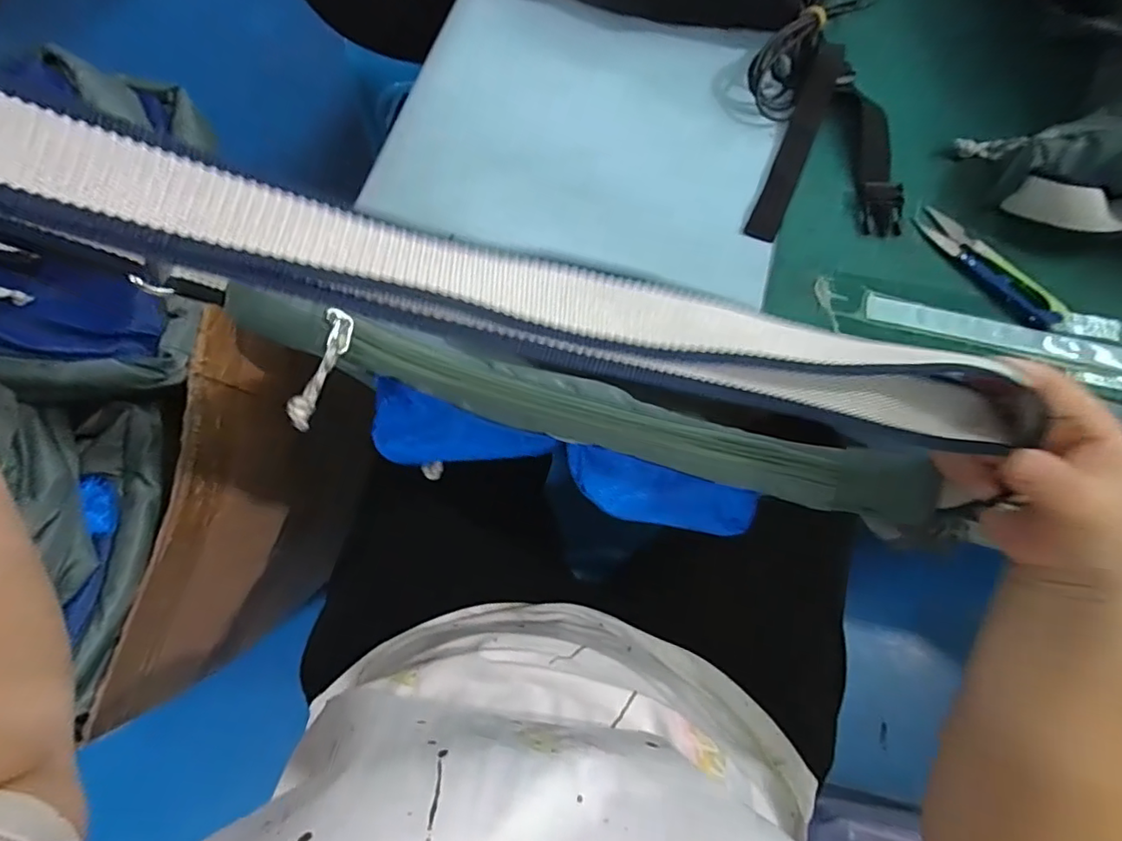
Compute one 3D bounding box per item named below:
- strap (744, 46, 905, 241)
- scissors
[{"bbox_3d":[0.221,-0.209,0.428,0.101,0.023,0.170,20,74,8],"label":"strap"},{"bbox_3d":[0.309,-0.113,0.404,0.024,0.011,0.118,-36,75,-10],"label":"scissors"}]

